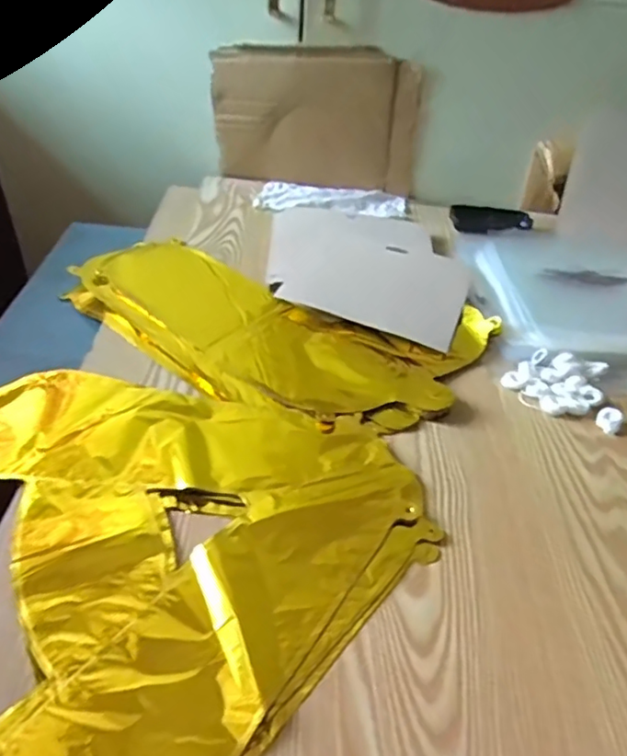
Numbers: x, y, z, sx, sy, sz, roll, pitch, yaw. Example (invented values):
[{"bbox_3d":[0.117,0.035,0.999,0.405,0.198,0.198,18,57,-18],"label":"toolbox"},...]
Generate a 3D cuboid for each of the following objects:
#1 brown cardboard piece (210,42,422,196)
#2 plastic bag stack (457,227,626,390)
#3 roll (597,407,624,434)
[{"bbox_3d":[0.004,-0.357,0.828,0.291,0.177,0.037,8,42,1],"label":"brown cardboard piece"},{"bbox_3d":[0.312,-0.099,0.689,0.243,0.028,0.272,0,42,-8],"label":"plastic bag stack"},{"bbox_3d":[0.271,0.039,0.543,0.021,0.015,0.022,4,42,-4],"label":"roll"}]

